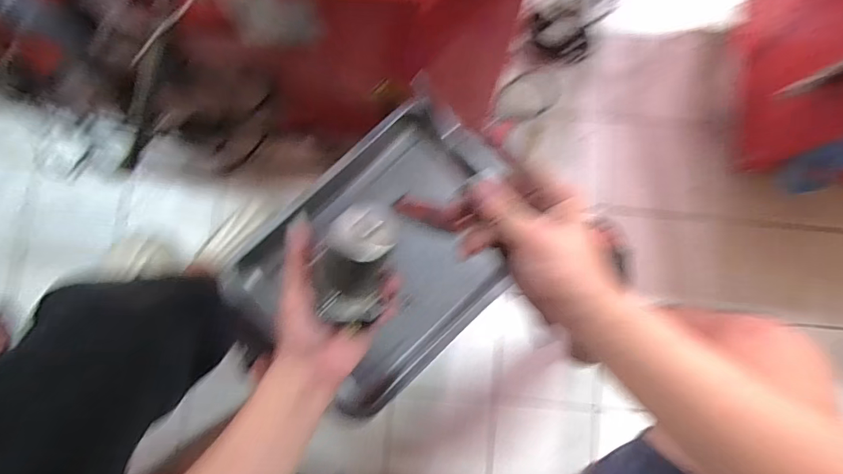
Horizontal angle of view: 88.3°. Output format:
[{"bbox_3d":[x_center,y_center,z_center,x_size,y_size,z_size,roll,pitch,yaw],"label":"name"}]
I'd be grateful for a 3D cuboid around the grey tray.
[{"bbox_3d":[-0.045,0.029,0.614,0.279,0.065,0.389,44,83,8],"label":"grey tray"}]

